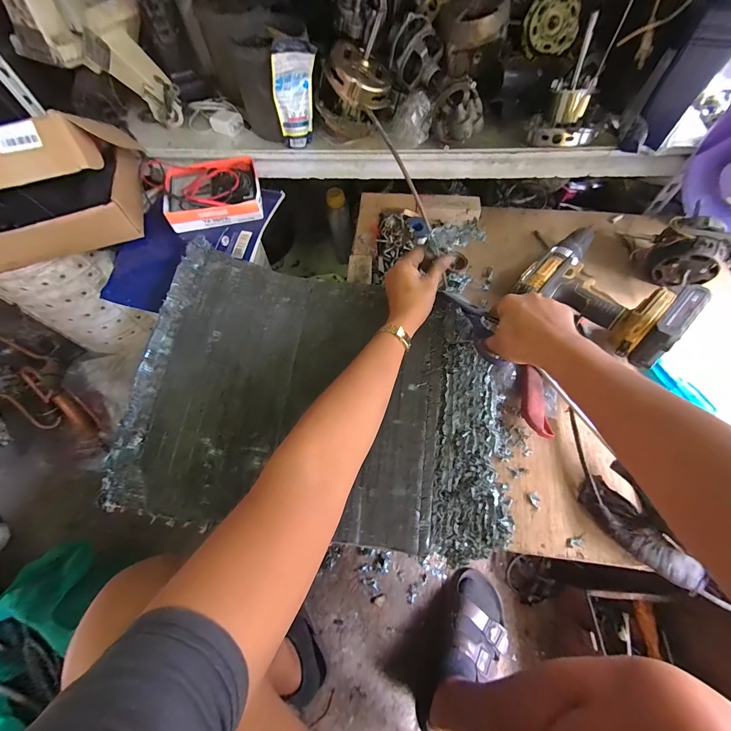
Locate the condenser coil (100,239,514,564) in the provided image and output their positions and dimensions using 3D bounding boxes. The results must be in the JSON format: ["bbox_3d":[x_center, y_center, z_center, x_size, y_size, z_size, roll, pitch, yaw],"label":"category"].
[{"bbox_3d":[-0.050,0.032,0.428,0.470,0.060,0.356,7,70,3],"label":"condenser coil"}]

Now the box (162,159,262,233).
[{"bbox_3d":[-0.276,-0.315,0.583,0.166,0.040,0.134,-10,63,-3],"label":"box"}]

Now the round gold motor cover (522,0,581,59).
[{"bbox_3d":[0.308,-0.569,0.534,0.089,0.066,0.038,29,68,16],"label":"round gold motor cover"}]

